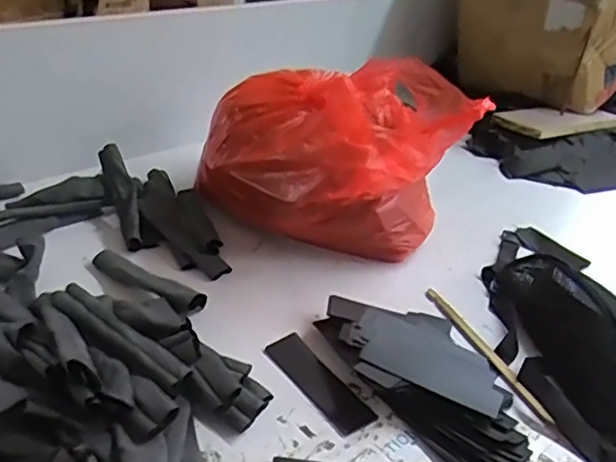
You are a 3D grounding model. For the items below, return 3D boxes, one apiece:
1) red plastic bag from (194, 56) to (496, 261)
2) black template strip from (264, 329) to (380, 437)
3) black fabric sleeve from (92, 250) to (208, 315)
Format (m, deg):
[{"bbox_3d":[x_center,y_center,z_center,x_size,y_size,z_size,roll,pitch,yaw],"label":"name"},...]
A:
[{"bbox_3d":[0.032,-0.113,0.867,0.357,0.233,0.232,1,33,-8],"label":"red plastic bag"},{"bbox_3d":[0.011,0.167,0.676,0.051,0.005,0.150,-19,40,-34],"label":"black template strip"},{"bbox_3d":[-0.208,0.058,0.764,0.194,0.034,0.039,27,38,30],"label":"black fabric sleeve"}]

